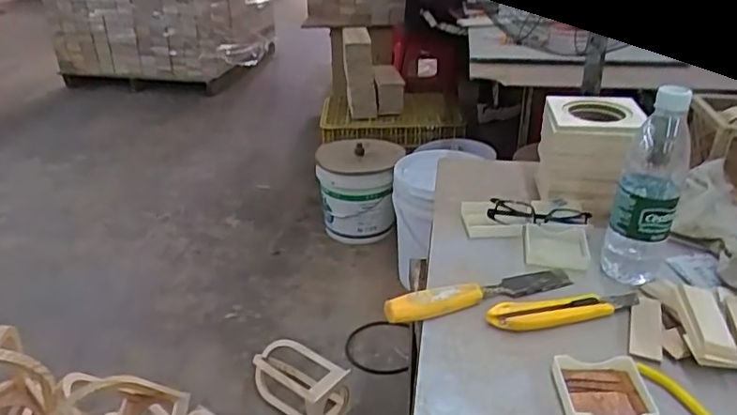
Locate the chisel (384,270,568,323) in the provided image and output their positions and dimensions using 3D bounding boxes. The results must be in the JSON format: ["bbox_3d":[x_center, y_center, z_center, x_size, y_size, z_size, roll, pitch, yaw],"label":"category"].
[{"bbox_3d":[0.127,0.091,0.659,0.225,0.020,0.034,-12,31,-17],"label":"chisel"}]

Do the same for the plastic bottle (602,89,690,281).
[{"bbox_3d":[0.316,-0.019,0.661,0.066,0.195,0.079,21,36,34],"label":"plastic bottle"}]

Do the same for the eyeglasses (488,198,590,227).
[{"bbox_3d":[0.232,0.009,0.796,0.135,0.033,0.031,4,30,9],"label":"eyeglasses"}]

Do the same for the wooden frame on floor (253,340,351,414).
[{"bbox_3d":[-0.171,0.427,1.458,0.266,0.130,0.139,19,34,33],"label":"wooden frame on floor"}]

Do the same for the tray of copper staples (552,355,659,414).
[{"bbox_3d":[0.219,0.171,0.542,0.081,0.012,0.076,0,29,3],"label":"tray of copper staples"}]

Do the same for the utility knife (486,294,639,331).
[{"bbox_3d":[0.212,0.109,0.634,0.172,0.016,0.035,-6,30,-8],"label":"utility knife"}]

